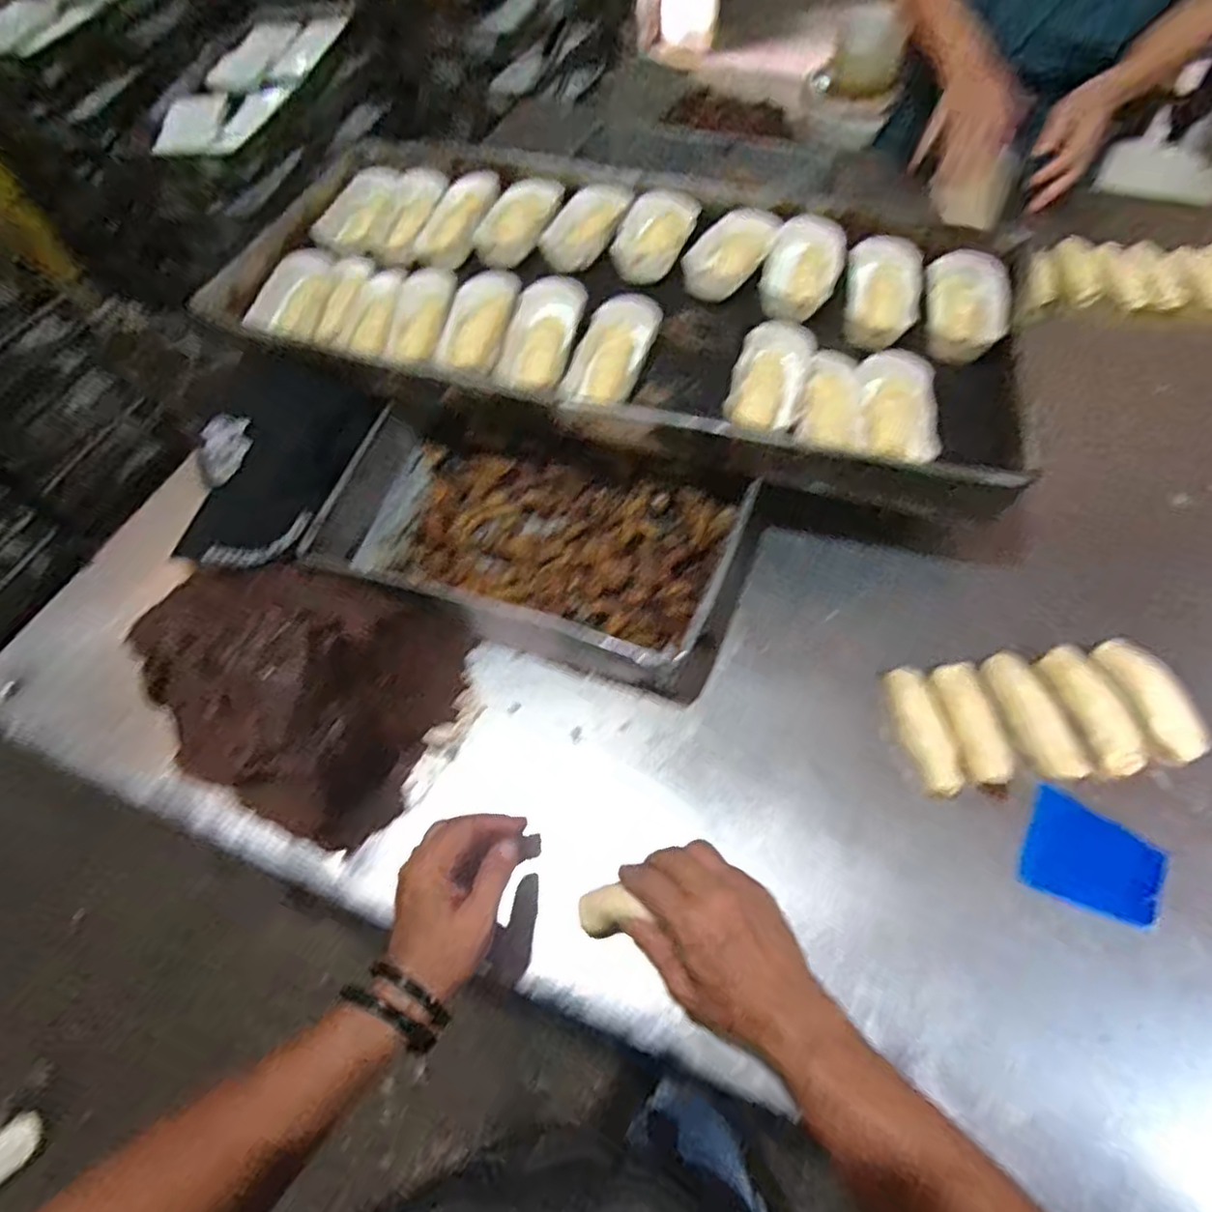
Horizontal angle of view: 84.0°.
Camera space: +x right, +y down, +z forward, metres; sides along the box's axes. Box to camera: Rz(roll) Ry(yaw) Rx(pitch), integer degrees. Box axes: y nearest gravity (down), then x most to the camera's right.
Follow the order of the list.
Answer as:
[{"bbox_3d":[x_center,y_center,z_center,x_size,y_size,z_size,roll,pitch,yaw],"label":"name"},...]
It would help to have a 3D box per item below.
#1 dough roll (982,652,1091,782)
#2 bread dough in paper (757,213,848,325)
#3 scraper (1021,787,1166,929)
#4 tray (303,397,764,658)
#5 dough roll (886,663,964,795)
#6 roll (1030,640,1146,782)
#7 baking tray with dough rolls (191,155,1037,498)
[{"bbox_3d":[0.334,0.088,0.531,0.039,0.016,0.104,-13,60,-5],"label":"dough roll"},{"bbox_3d":[0.220,-0.375,0.750,0.079,0.031,0.160,19,62,13],"label":"bread dough in paper"},{"bbox_3d":[0.356,0.185,0.490,0.084,0.008,0.077,27,65,17],"label":"scraper"},{"bbox_3d":[-0.068,-0.073,0.632,0.378,0.066,0.210,16,62,11],"label":"tray"},{"bbox_3d":[0.249,0.097,0.535,0.034,0.020,0.104,-6,60,-1],"label":"dough roll"},{"bbox_3d":[0.385,0.084,0.537,0.050,0.024,0.105,-14,60,-6],"label":"roll"},{"bbox_3d":[0.001,-0.331,0.715,0.819,0.056,0.420,12,61,9],"label":"baking tray with dough rolls"}]

